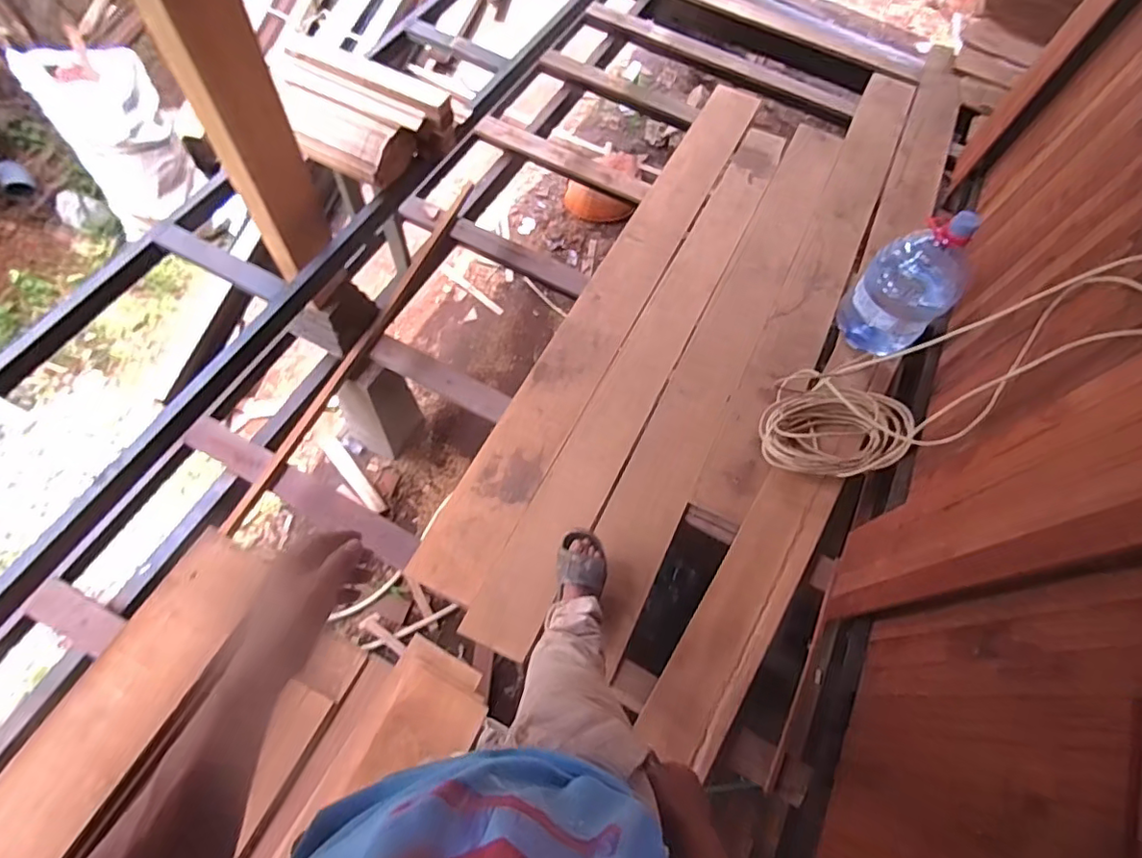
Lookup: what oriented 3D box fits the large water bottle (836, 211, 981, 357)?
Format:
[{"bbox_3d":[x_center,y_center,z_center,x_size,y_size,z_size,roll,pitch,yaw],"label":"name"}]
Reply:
[{"bbox_3d":[0.972,-0.410,1.615,0.235,0.465,0.214,41,67,13],"label":"large water bottle"}]

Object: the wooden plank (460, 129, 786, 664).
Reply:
[{"bbox_3d":[0.283,-0.304,1.770,0.171,0.048,2.067,25,66,10],"label":"wooden plank"}]

